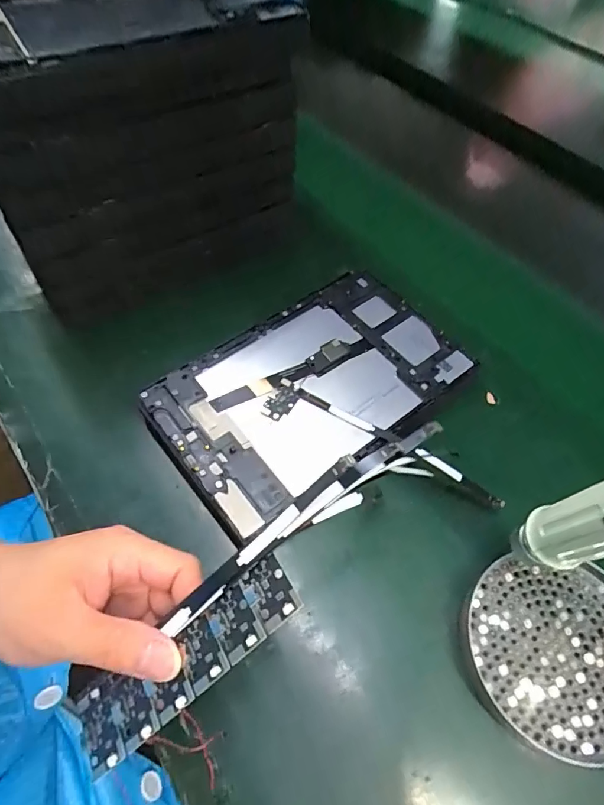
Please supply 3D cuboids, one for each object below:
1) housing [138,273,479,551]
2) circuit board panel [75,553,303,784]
[{"bbox_3d":[0.007,-0.016,0.367,0.234,0.016,0.143,-33,64,-21],"label":"housing"},{"bbox_3d":[-0.056,0.121,0.213,0.129,0.004,0.033,-42,56,8],"label":"circuit board panel"}]

